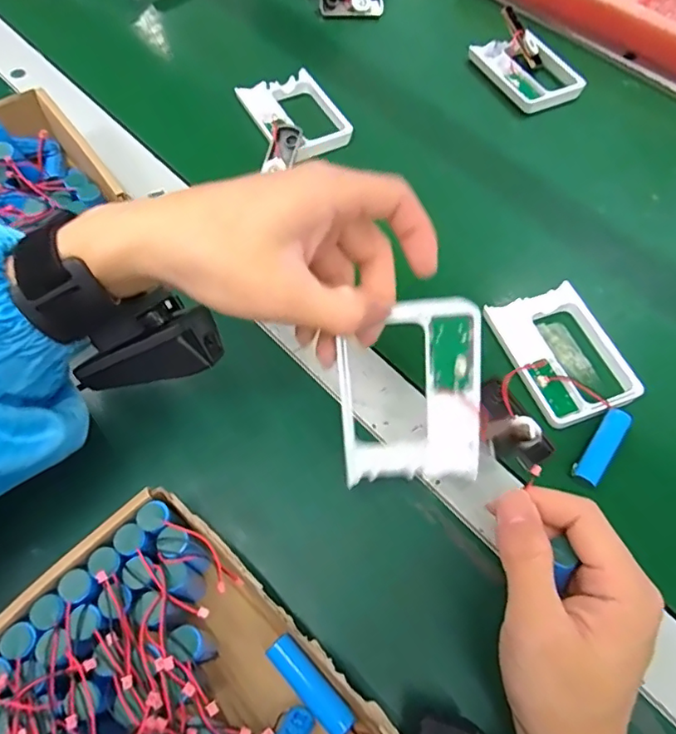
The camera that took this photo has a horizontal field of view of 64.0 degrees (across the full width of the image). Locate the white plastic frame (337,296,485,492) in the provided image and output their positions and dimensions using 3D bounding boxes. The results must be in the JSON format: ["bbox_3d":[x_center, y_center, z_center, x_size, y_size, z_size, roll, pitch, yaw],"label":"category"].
[{"bbox_3d":[0.036,0.014,0.270,0.069,0.094,0.008,-3,21,6],"label":"white plastic frame"}]

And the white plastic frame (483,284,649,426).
[{"bbox_3d":[0.148,-0.010,0.358,0.074,0.012,0.093,-17,64,-10],"label":"white plastic frame"}]

